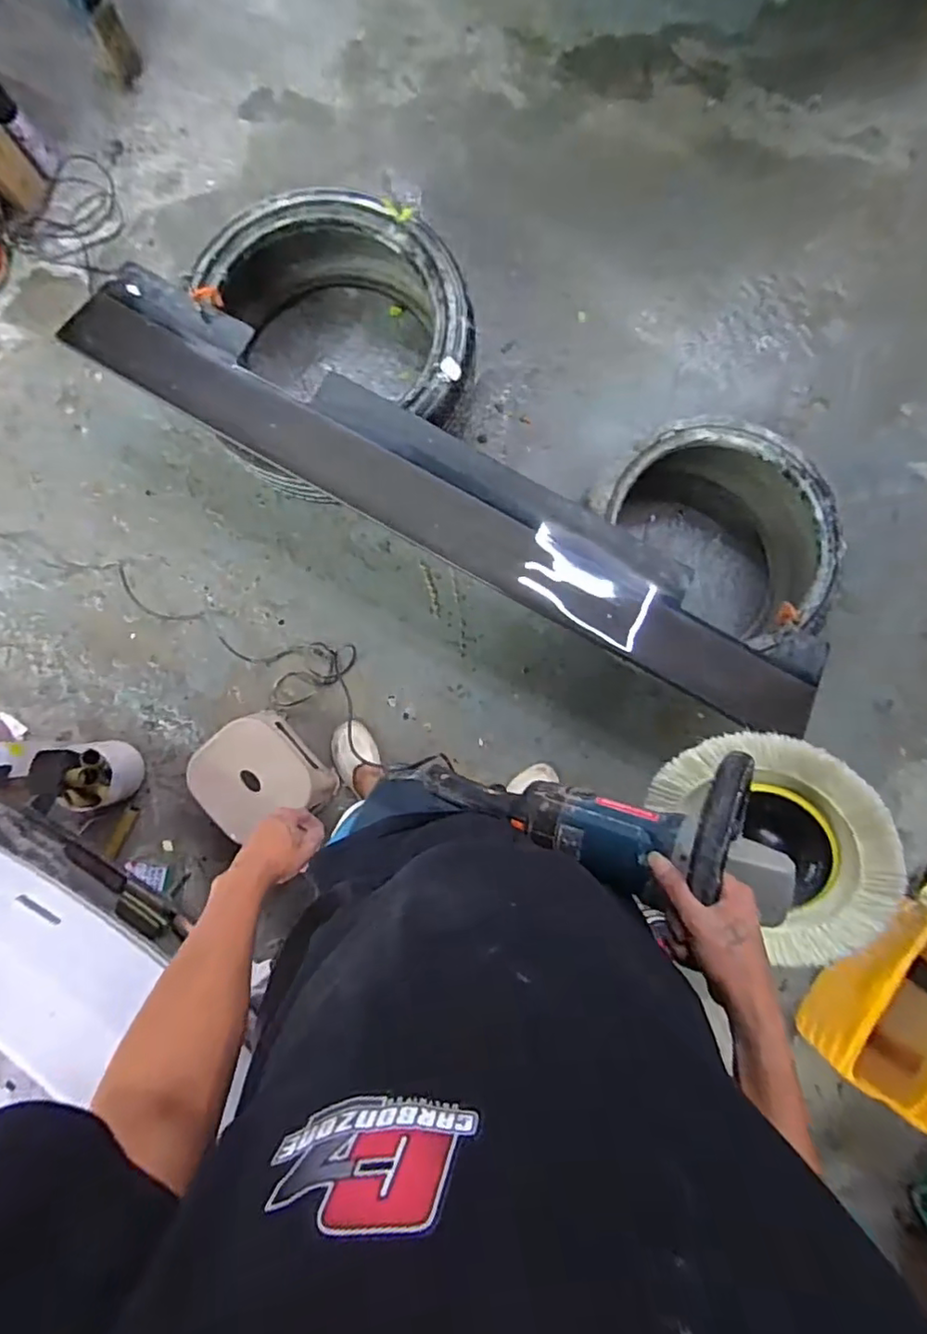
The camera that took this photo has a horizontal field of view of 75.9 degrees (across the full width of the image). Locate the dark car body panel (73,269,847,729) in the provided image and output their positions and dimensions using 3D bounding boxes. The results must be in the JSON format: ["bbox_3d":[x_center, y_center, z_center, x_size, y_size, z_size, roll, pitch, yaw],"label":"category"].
[{"bbox_3d":[-0.039,-0.379,1.351,1.749,0.216,0.230,30,87,5],"label":"dark car body panel"}]

